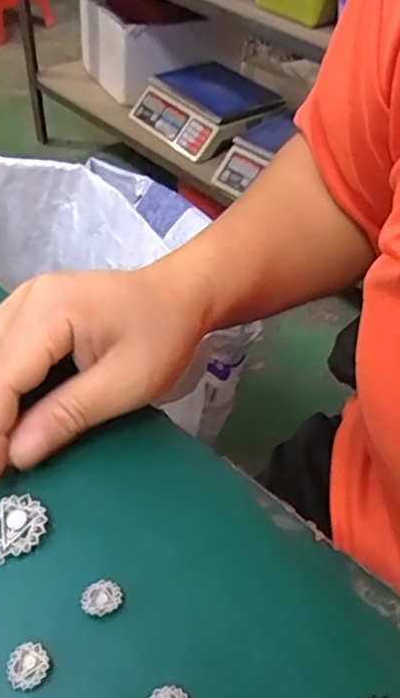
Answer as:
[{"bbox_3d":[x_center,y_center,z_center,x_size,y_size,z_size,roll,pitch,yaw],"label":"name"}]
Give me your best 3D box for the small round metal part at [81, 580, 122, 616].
[{"bbox_3d":[-0.035,0.089,0.214,0.014,0.004,0.013,2,46,-3],"label":"small round metal part"}]

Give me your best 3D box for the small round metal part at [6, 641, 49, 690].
[{"bbox_3d":[-0.057,0.104,0.198,0.013,0.004,0.014,2,46,-3],"label":"small round metal part"}]

